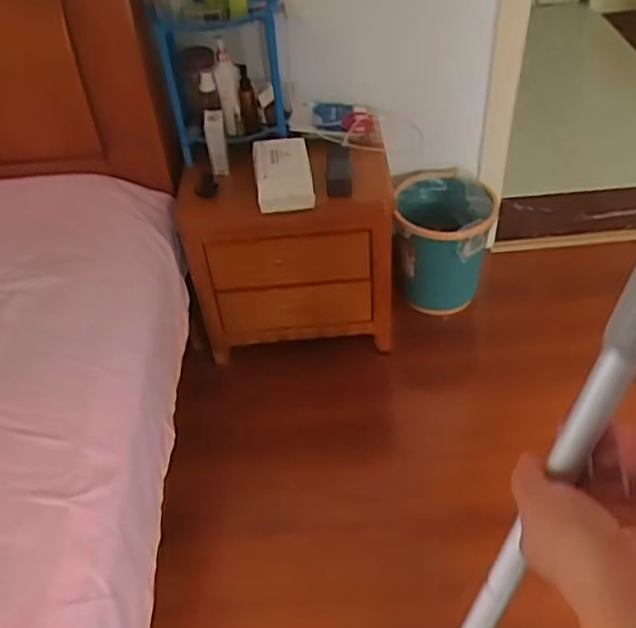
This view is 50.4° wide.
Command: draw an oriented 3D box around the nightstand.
[{"bbox_3d":[-0.066,-0.154,1.793,0.539,0.523,0.309,-10,41,-5],"label":"nightstand"}]

